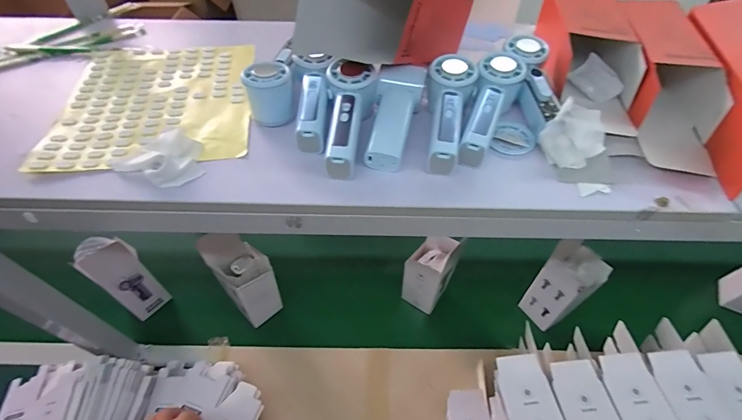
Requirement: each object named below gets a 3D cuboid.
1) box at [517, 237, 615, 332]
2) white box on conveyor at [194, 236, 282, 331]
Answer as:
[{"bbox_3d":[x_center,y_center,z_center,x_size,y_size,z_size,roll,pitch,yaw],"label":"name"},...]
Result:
[{"bbox_3d":[0.376,0.149,0.730,0.090,0.180,0.091,-26,57,-20],"label":"box"},{"bbox_3d":[-0.248,0.140,0.732,0.083,0.234,0.092,-37,61,-26],"label":"white box on conveyor"}]

